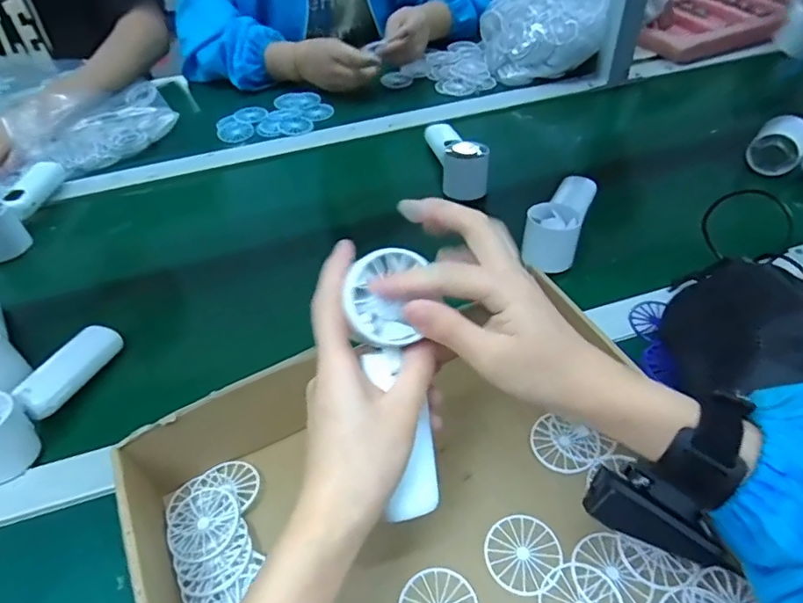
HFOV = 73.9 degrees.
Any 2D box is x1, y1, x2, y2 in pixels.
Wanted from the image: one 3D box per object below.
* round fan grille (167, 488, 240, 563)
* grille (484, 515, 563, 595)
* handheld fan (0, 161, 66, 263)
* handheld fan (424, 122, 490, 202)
[{"bbox_3d":[-0.143,0.157,0.382,0.053,0.004,0.049,-3,47,3],"label":"round fan grille"},{"bbox_3d":[0.083,0.172,0.364,0.049,0.005,0.048,-3,47,3],"label":"grille"},{"bbox_3d":[-0.477,-0.123,0.668,0.043,0.066,0.153,-1,47,4],"label":"handheld fan"},{"bbox_3d":[0.066,-0.194,0.682,0.051,0.057,0.138,-12,47,-6],"label":"handheld fan"}]

